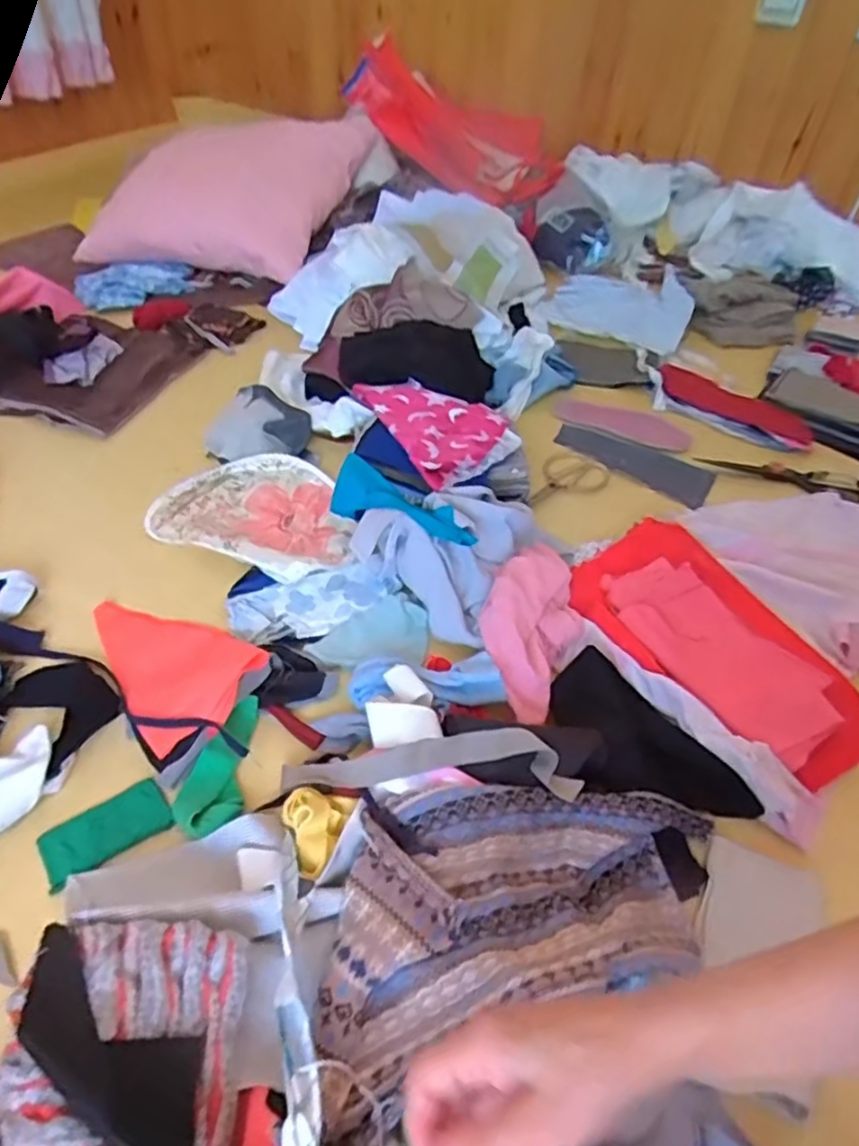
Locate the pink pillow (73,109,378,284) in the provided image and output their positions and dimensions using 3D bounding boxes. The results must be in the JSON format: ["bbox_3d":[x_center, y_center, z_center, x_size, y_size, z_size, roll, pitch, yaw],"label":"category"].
[{"bbox_3d":[-0.379,-0.693,1.258,0.508,0.208,0.263,7,44,2],"label":"pink pillow"}]

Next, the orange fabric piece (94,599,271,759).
[{"bbox_3d":[-0.265,0.075,0.727,0.127,0.064,0.236,-23,51,-26],"label":"orange fabric piece"}]

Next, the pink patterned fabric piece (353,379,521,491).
[{"bbox_3d":[0.016,-0.216,0.958,0.159,0.025,0.237,-19,49,-23],"label":"pink patterned fabric piece"}]

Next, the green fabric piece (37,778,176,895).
[{"bbox_3d":[-0.282,0.226,0.608,0.102,0.007,0.055,-23,51,-26],"label":"green fabric piece"}]

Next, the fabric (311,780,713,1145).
[{"bbox_3d":[0.064,0.236,0.532,0.370,0.038,0.201,-17,48,-21],"label":"fabric"}]

